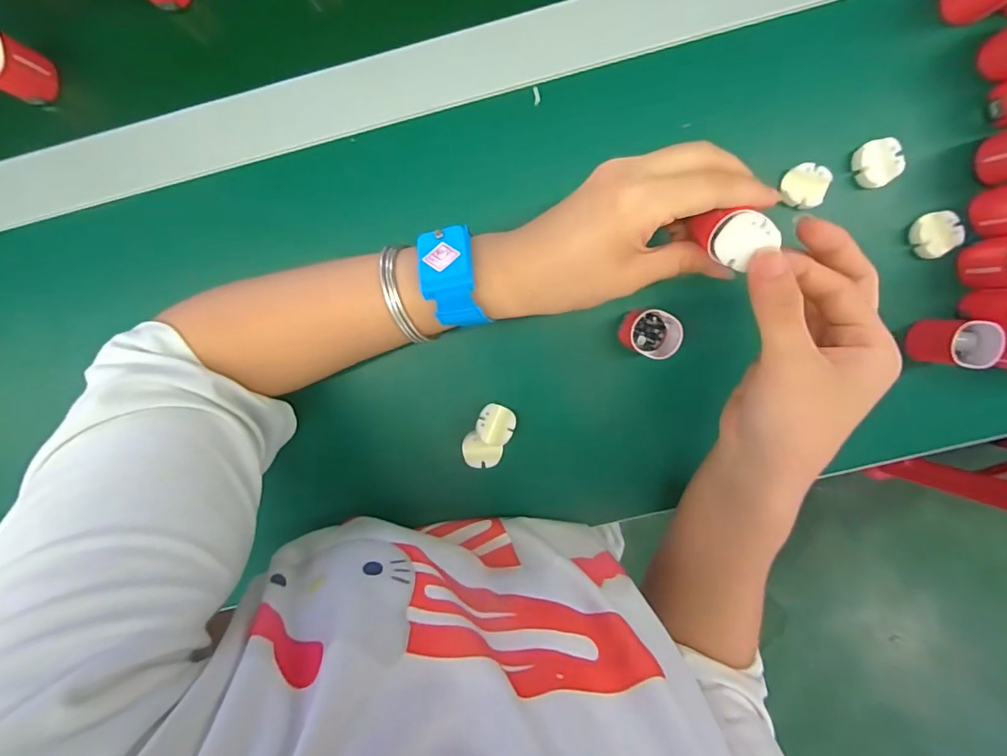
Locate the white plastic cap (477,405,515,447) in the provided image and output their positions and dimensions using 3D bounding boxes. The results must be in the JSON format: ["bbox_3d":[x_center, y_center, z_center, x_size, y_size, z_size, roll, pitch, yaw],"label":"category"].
[{"bbox_3d":[-0.005,0.031,0.322,0.026,0.008,0.026,1,82,-5],"label":"white plastic cap"}]

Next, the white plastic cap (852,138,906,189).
[{"bbox_3d":[0.232,-0.133,0.296,0.025,0.008,0.027,0,100,1],"label":"white plastic cap"}]

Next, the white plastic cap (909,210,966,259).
[{"bbox_3d":[0.275,-0.091,0.304,0.024,0.010,0.028,-19,99,4],"label":"white plastic cap"}]

